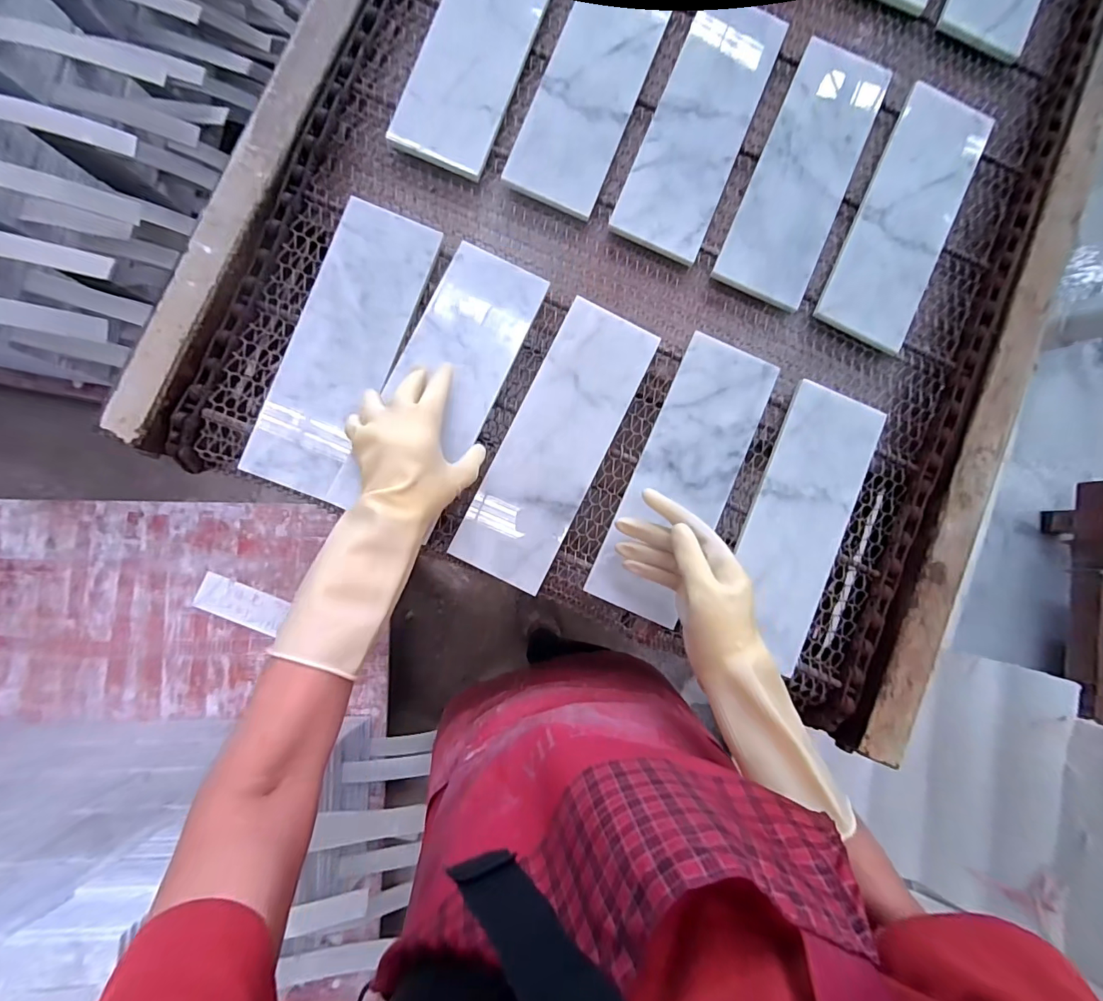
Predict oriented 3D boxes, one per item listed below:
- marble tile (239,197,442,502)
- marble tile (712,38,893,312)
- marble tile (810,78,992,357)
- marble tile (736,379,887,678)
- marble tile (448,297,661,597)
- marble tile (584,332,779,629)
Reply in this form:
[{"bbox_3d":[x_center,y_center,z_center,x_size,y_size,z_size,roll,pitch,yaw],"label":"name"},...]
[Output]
[{"bbox_3d":[-0.221,-0.162,0.499,0.109,0.019,0.311,20,84,-1],"label":"marble tile"},{"bbox_3d":[0.301,-0.382,0.546,0.115,0.016,0.329,24,85,-1],"label":"marble tile"},{"bbox_3d":[0.427,-0.342,0.557,0.110,0.018,0.333,26,84,-2],"label":"marble tile"},{"bbox_3d":[0.279,0.024,0.518,0.114,0.013,0.294,23,86,-4],"label":"marble tile"},{"bbox_3d":[0.006,-0.060,0.507,0.107,0.018,0.306,26,84,0],"label":"marble tile"},{"bbox_3d":[0.148,-0.025,0.515,0.104,0.018,0.309,24,84,0],"label":"marble tile"}]

